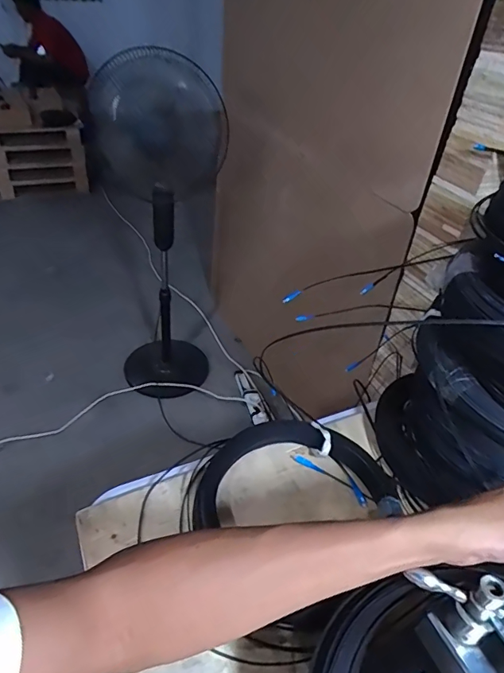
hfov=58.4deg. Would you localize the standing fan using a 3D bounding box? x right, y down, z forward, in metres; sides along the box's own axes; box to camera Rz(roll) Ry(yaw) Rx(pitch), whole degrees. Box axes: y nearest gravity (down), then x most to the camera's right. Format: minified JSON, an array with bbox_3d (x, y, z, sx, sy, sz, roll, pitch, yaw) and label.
[{"bbox_3d":[-0.327,-0.336,1.662,0.395,1.221,0.520,-1,39,-6],"label":"standing fan"}]

